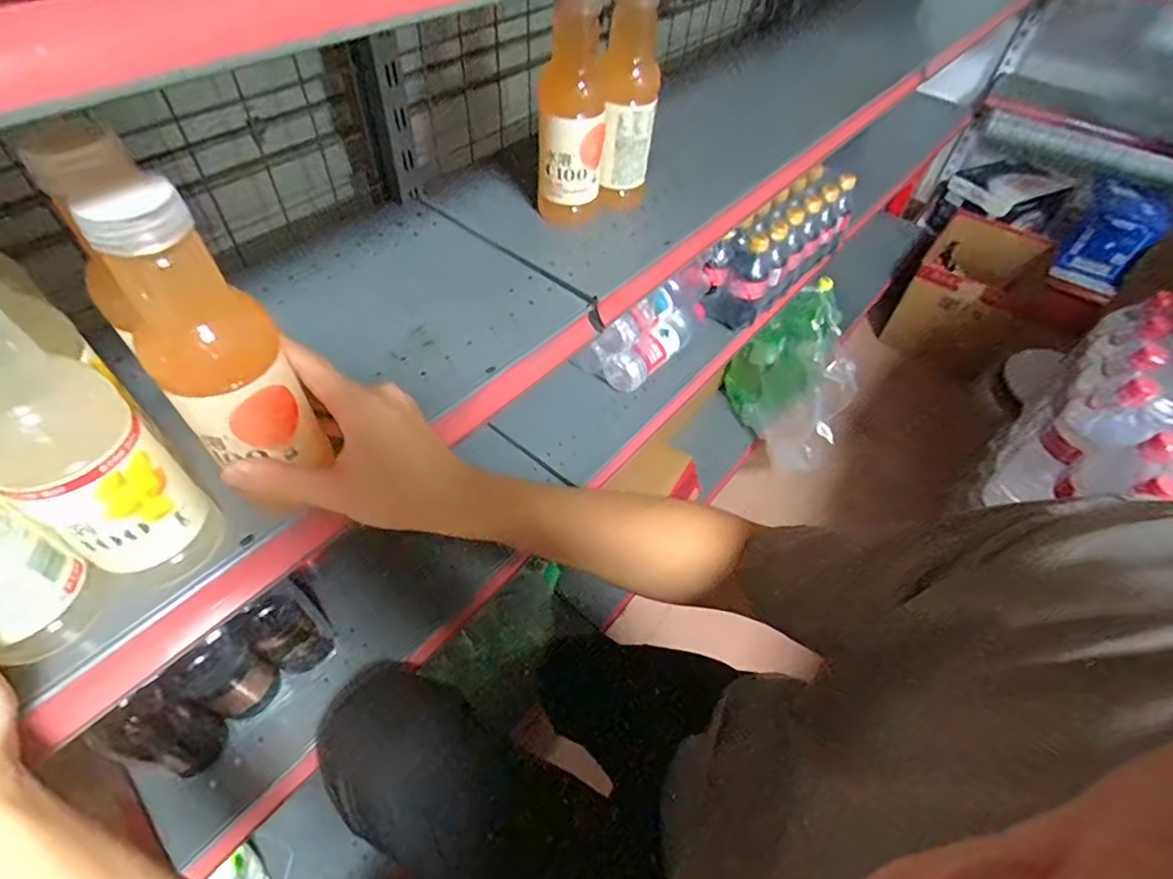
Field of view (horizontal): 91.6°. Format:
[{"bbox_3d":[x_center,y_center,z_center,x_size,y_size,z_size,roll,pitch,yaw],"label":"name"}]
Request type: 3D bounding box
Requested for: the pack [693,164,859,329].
[{"bbox_3d":[0.343,-0.343,1.013,0.091,0.157,0.372,39,59,24],"label":"pack"}]

